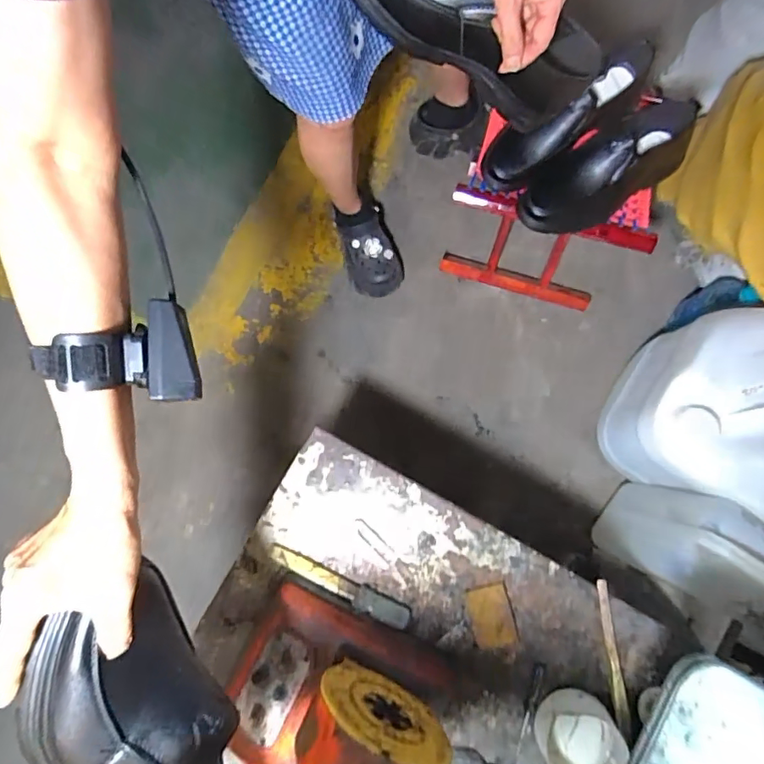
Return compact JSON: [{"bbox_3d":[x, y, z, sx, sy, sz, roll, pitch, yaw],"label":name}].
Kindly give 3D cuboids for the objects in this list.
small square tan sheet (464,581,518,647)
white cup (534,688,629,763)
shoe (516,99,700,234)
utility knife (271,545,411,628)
[{"bbox_3d":[0.133,0.286,0.627,0.051,0.007,0.072,-14,80,0],"label":"small square tan sheet"},{"bbox_3d":[0.222,0.406,0.584,0.085,0.046,0.089,0,81,2],"label":"white cup"},{"bbox_3d":[0.341,-0.318,0.757,0.300,0.087,0.108,-30,81,-3],"label":"shoe"},{"bbox_3d":[-0.054,0.253,0.635,0.183,0.022,0.028,23,82,6],"label":"utility knife"}]

